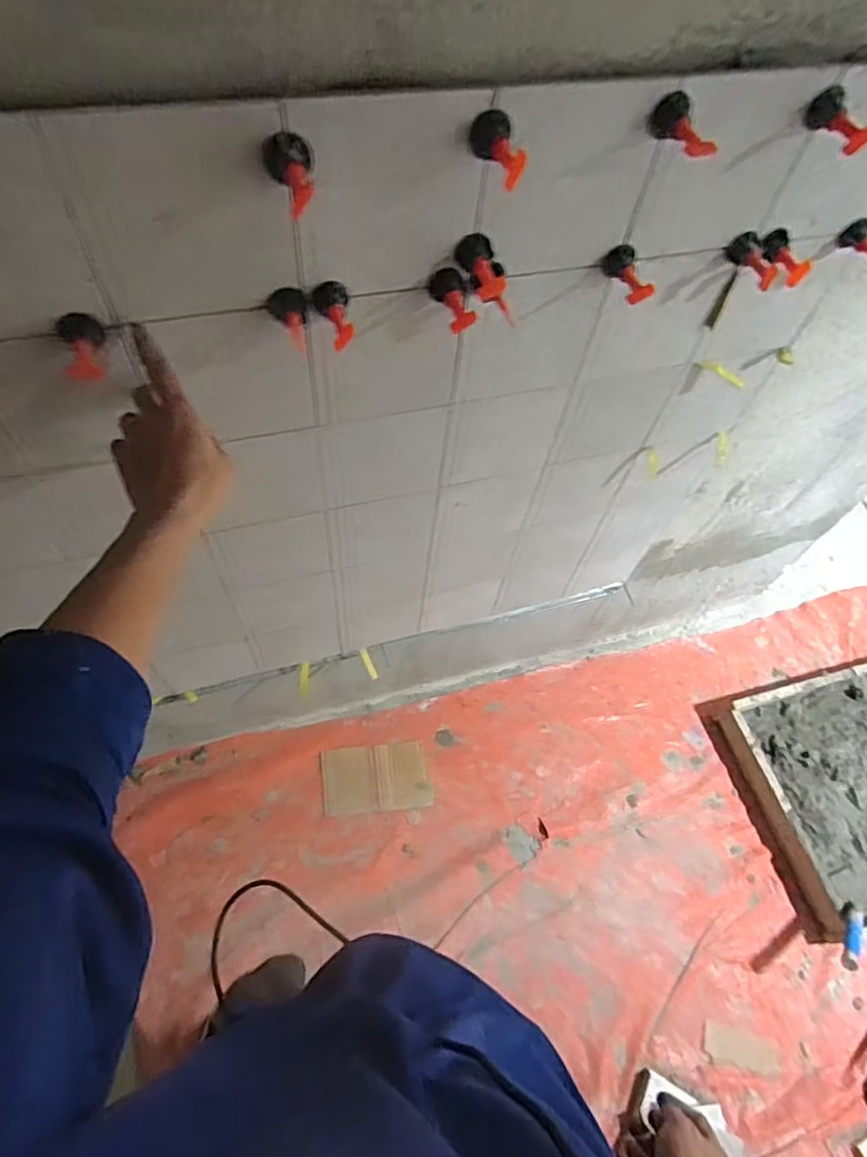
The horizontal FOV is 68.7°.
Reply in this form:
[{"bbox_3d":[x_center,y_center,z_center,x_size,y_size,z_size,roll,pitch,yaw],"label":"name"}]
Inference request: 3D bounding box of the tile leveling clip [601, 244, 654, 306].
[{"bbox_3d":[0.181,-0.280,0.589,0.029,0.027,0.052,-13,62,-13],"label":"tile leveling clip"}]

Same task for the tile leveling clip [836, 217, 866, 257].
[{"bbox_3d":[0.447,-0.339,0.653,0.032,0.029,0.054,-8,61,-10],"label":"tile leveling clip"}]

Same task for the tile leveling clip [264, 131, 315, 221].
[{"bbox_3d":[-0.095,-0.277,0.439,0.032,0.025,0.050,-17,86,-11],"label":"tile leveling clip"}]

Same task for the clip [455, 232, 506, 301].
[{"bbox_3d":[0.042,-0.265,0.544,0.029,0.026,0.052,-23,82,-14],"label":"clip"}]

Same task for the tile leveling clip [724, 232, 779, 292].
[{"bbox_3d":[0.317,-0.313,0.630,0.027,0.026,0.058,-33,84,-18],"label":"tile leveling clip"}]

